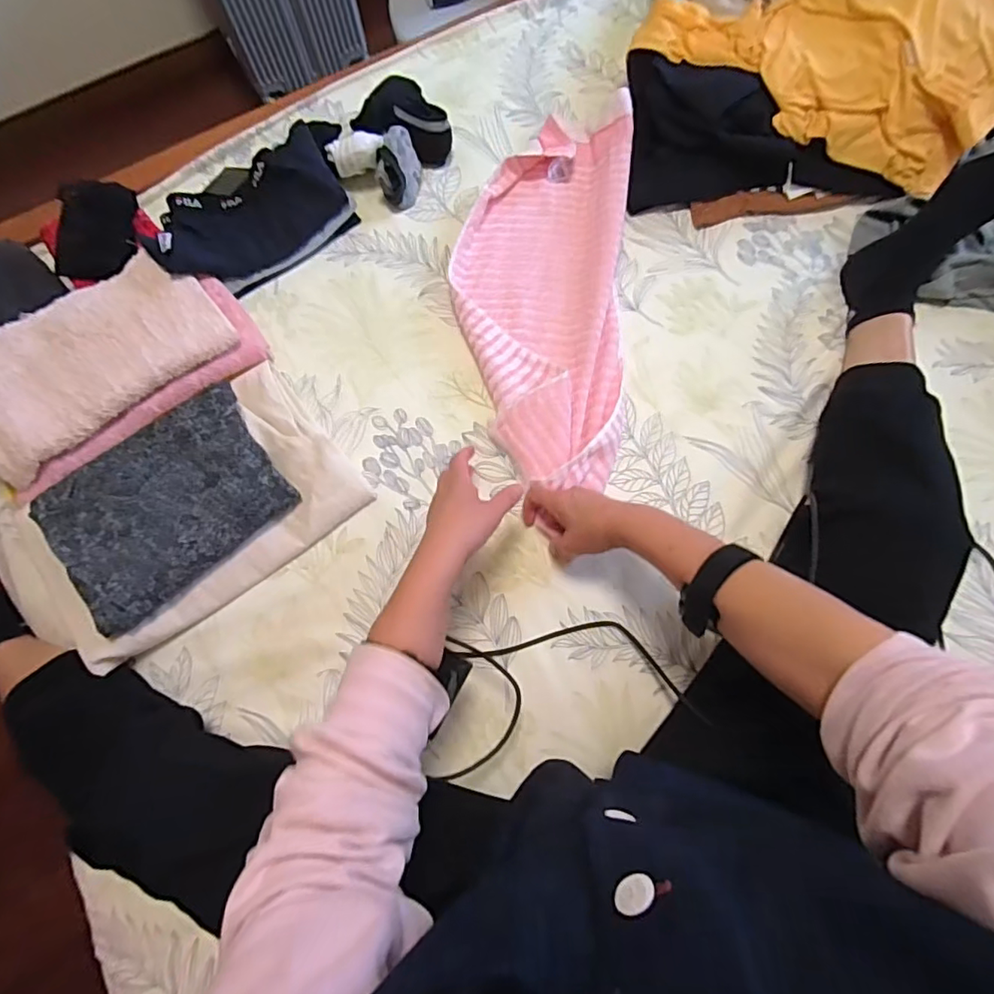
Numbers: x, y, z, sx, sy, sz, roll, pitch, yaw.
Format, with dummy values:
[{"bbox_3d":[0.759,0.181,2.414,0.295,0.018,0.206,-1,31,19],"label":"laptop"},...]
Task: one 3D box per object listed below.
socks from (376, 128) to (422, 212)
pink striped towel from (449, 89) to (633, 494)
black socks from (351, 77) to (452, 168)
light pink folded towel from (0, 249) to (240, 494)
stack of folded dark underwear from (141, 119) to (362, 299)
[{"bbox_3d":[-0.135,-0.449,0.752,0.051,0.070,0.079,8,71,5],"label":"socks"},{"bbox_3d":[0.060,-0.282,0.716,0.227,0.042,0.563,2,68,3],"label":"pink striped towel"},{"bbox_3d":[-0.133,-0.532,0.784,0.103,0.063,0.139,-43,74,-12],"label":"black socks"},{"bbox_3d":[-0.493,-0.164,0.662,0.315,0.053,0.208,-38,73,-10],"label":"light pink folded towel"},{"bbox_3d":[-0.324,-0.370,0.732,0.259,0.063,0.141,-37,73,-11],"label":"stack of folded dark underwear"}]

